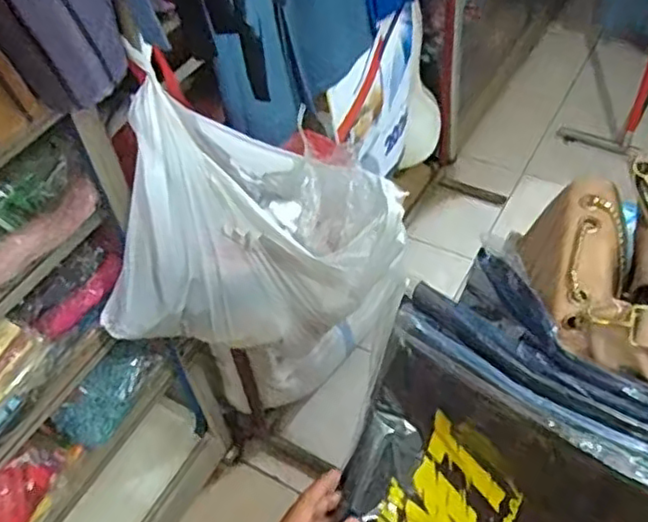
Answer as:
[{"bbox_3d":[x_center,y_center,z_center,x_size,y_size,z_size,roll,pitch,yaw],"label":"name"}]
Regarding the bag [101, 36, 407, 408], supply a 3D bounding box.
[{"bbox_3d":[-0.123,-0.037,0.958,0.376,0.395,0.230,17,25,-16],"label":"bag"}]

